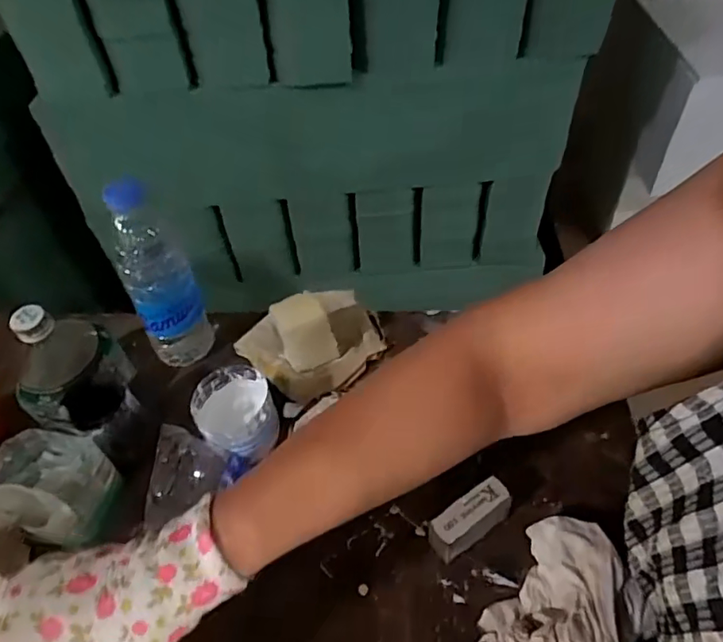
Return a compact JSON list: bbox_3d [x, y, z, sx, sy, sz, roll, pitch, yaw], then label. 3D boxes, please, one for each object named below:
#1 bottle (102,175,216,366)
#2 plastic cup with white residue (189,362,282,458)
[{"bbox_3d":[-0.203,-0.040,0.539,0.064,0.203,0.054,-23,49,-16],"label":"bottle"},{"bbox_3d":[-0.116,0.089,0.502,0.069,0.060,0.074,-2,47,2],"label":"plastic cup with white residue"}]

